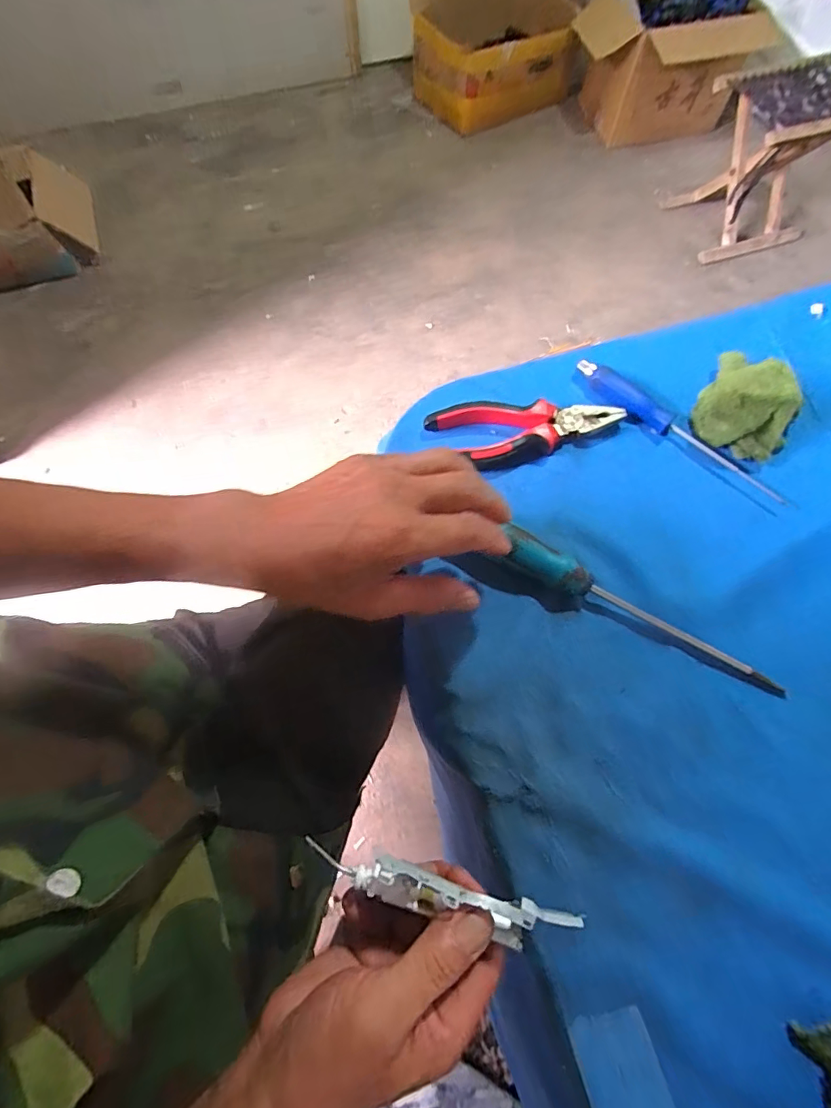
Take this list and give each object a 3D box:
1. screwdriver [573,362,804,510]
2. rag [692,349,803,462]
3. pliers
[{"bbox_3d":[0.214,-0.100,0.397,0.195,0.018,0.023,41,74,14],"label":"screwdriver"},{"bbox_3d":[0.268,-0.115,0.384,0.077,0.052,0.060,27,71,9],"label":"rag"},{"bbox_3d":[0.089,-0.101,0.395,0.151,0.025,0.054,-9,69,-4],"label":"pliers"}]

